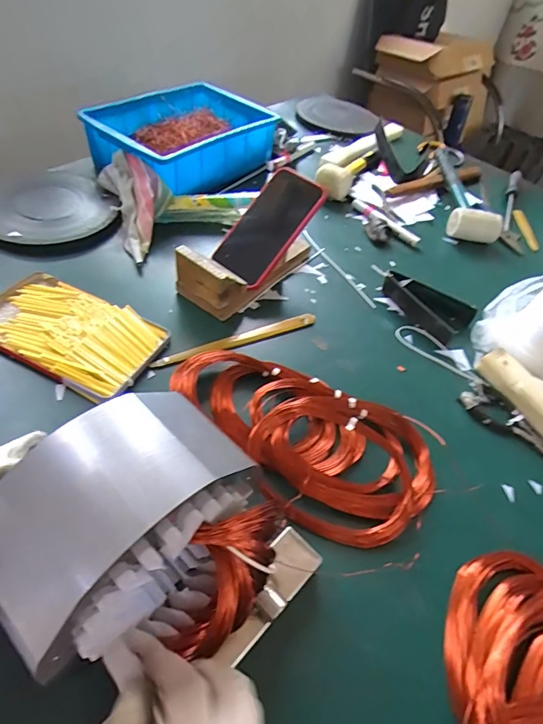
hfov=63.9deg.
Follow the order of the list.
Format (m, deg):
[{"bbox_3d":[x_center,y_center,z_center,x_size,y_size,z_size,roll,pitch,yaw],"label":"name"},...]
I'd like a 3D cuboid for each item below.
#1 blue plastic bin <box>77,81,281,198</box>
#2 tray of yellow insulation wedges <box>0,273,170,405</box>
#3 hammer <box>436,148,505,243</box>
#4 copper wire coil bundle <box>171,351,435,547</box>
[{"bbox_3d":[-0.150,-0.389,0.771,0.210,0.101,0.301,36,54,20],"label":"blue plastic bin"},{"bbox_3d":[-0.226,-0.037,0.493,0.194,0.018,0.120,24,52,14],"label":"tray of yellow insulation wedges"},{"bbox_3d":[0.359,-0.330,0.815,0.087,0.050,0.317,10,50,3],"label":"hammer"},{"bbox_3d":[0.032,0.062,0.443,0.264,0.031,0.150,39,57,24],"label":"copper wire coil bundle"}]

